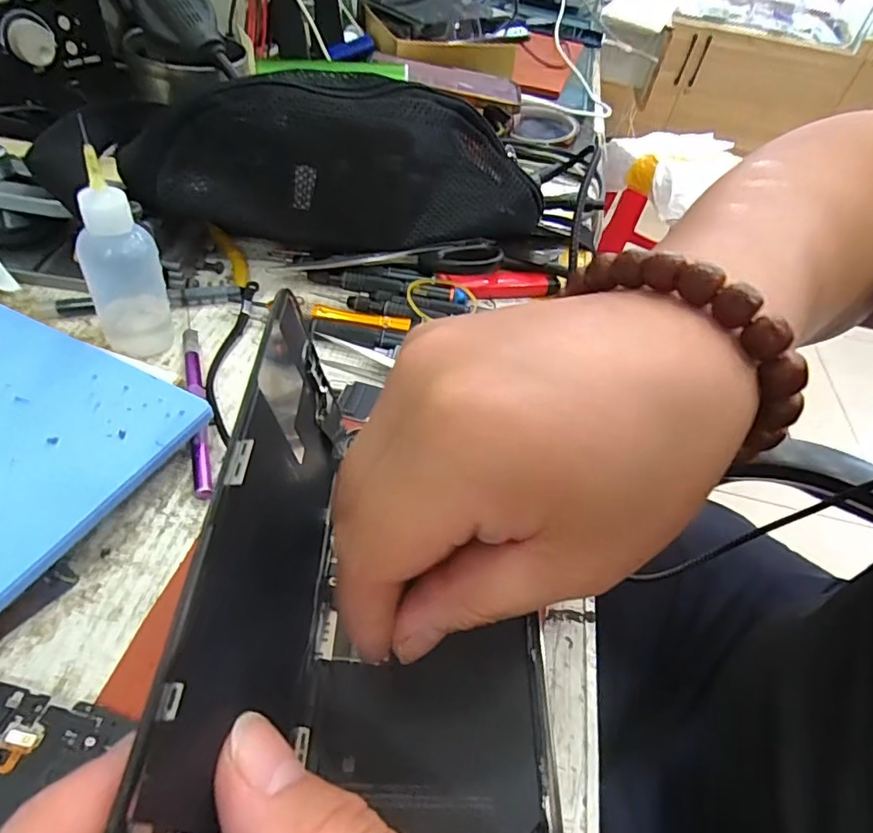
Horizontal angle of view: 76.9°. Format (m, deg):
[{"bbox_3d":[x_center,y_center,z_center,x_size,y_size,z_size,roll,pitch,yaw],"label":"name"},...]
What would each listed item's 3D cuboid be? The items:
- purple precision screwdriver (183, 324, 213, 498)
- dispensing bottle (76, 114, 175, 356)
[{"bbox_3d":[-0.121,-0.006,0.279,0.008,0.010,0.116,-9,50,-18],"label":"purple precision screwdriver"},{"bbox_3d":[-0.159,-0.077,0.272,0.028,0.104,0.030,15,47,4],"label":"dispensing bottle"}]

